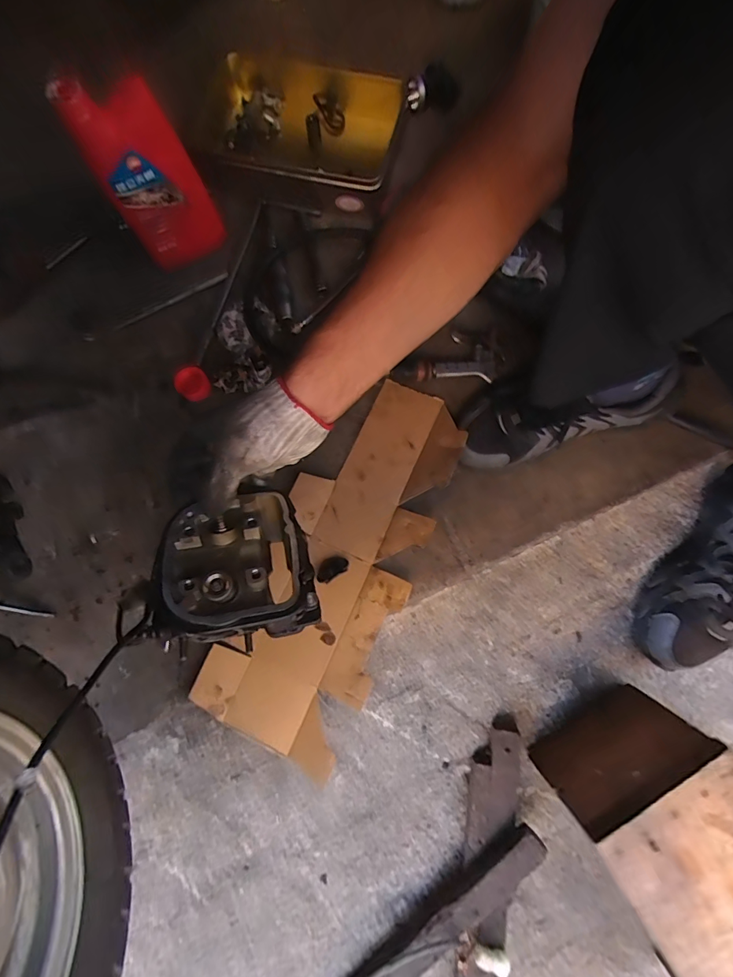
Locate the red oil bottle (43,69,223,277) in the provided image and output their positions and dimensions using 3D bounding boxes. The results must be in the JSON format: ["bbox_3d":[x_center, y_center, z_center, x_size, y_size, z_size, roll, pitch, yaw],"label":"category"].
[{"bbox_3d":[-0.288,-0.416,0.562,0.119,0.230,0.068,-29,77,-5],"label":"red oil bottle"}]

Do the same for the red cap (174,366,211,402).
[{"bbox_3d":[-0.246,-0.150,0.584,0.042,0.023,0.043,-35,78,-7],"label":"red cap"}]

